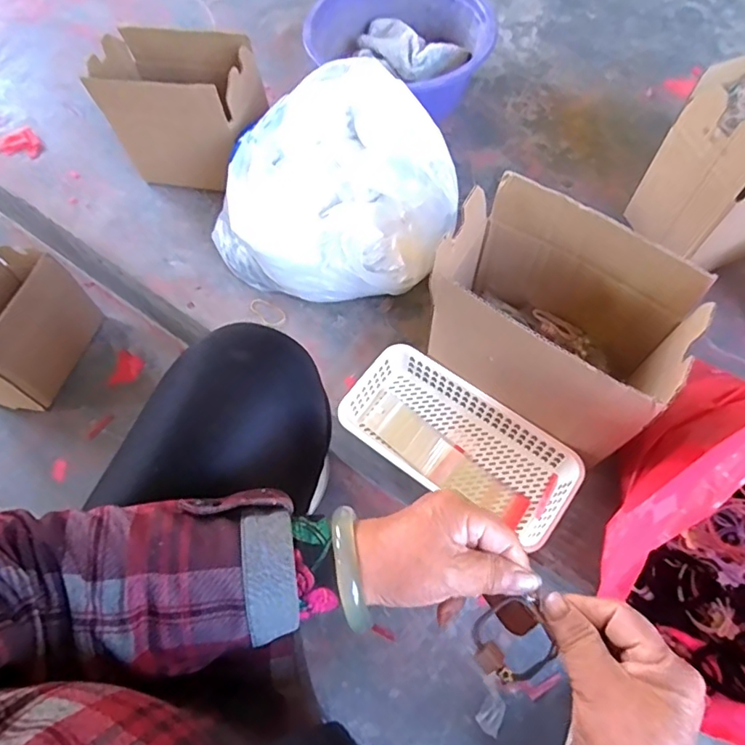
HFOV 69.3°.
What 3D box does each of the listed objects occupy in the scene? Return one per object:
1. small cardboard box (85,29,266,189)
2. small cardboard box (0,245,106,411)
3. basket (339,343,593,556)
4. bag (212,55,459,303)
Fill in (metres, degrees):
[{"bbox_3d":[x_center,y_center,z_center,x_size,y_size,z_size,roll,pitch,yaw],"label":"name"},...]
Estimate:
[{"bbox_3d":[-0.260,-0.357,0.774,0.220,0.190,0.129,9,66,6],"label":"small cardboard box"},{"bbox_3d":[-0.566,-0.060,0.868,0.116,0.199,0.214,20,68,11],"label":"small cardboard box"},{"bbox_3d":[0.102,0.081,0.628,0.267,0.046,0.123,32,70,15],"label":"basket"},{"bbox_3d":[-0.047,-0.230,0.705,0.292,0.186,0.263,23,68,12],"label":"bag"}]

